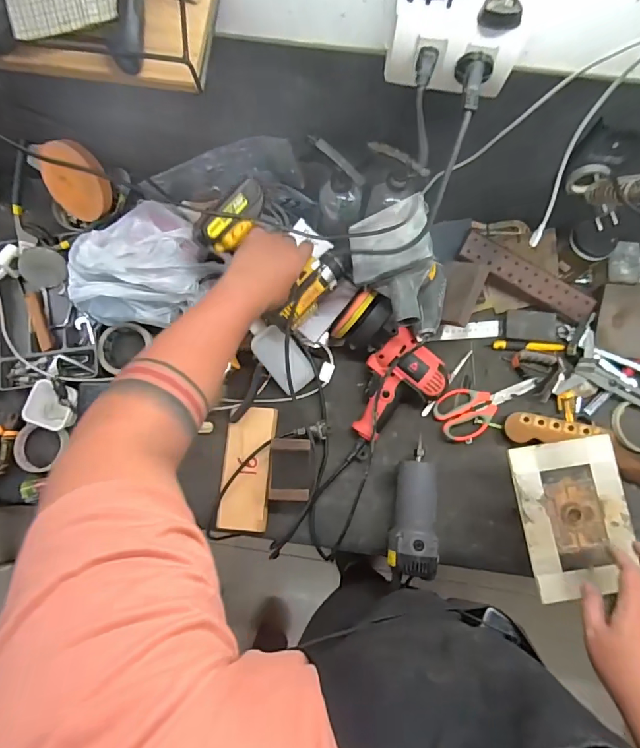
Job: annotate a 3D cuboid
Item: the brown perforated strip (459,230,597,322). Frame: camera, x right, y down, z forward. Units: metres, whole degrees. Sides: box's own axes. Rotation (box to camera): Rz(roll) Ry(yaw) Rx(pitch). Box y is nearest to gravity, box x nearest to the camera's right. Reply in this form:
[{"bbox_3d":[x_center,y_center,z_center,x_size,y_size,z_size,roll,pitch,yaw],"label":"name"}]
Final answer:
[{"bbox_3d":[0.353,-0.164,0.719,0.244,0.013,0.049,29,92,-4],"label":"brown perforated strip"}]

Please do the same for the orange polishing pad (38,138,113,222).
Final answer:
[{"bbox_3d":[-0.403,-0.320,0.714,0.114,0.125,0.029,24,48,0],"label":"orange polishing pad"}]

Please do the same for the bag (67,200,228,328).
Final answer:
[{"bbox_3d":[-0.289,-0.179,0.691,0.227,0.129,0.184,-22,81,-3],"label":"bag"}]

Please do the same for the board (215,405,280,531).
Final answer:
[{"bbox_3d":[-0.120,0.155,0.699,0.080,0.017,0.197,5,81,2],"label":"board"}]

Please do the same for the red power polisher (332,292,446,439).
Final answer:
[{"bbox_3d":[0.096,-0.001,0.680,0.195,0.103,0.178,42,84,7],"label":"red power polisher"}]

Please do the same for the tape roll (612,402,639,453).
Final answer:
[{"bbox_3d":[0.538,0.091,0.713,0.096,0.019,0.081,4,81,1],"label":"tape roll"}]

